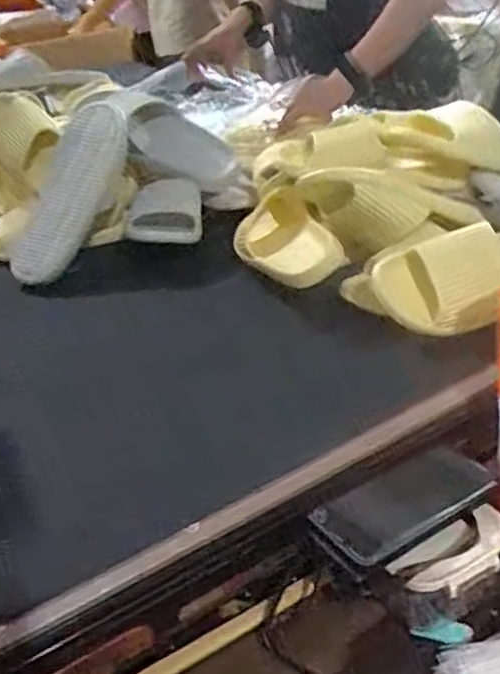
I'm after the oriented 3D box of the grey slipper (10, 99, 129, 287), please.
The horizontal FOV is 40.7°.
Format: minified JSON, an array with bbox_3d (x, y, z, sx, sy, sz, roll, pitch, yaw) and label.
[{"bbox_3d":[-0.271,-0.205,1.008,0.086,0.296,0.069,26,25,-22],"label":"grey slipper"}]

